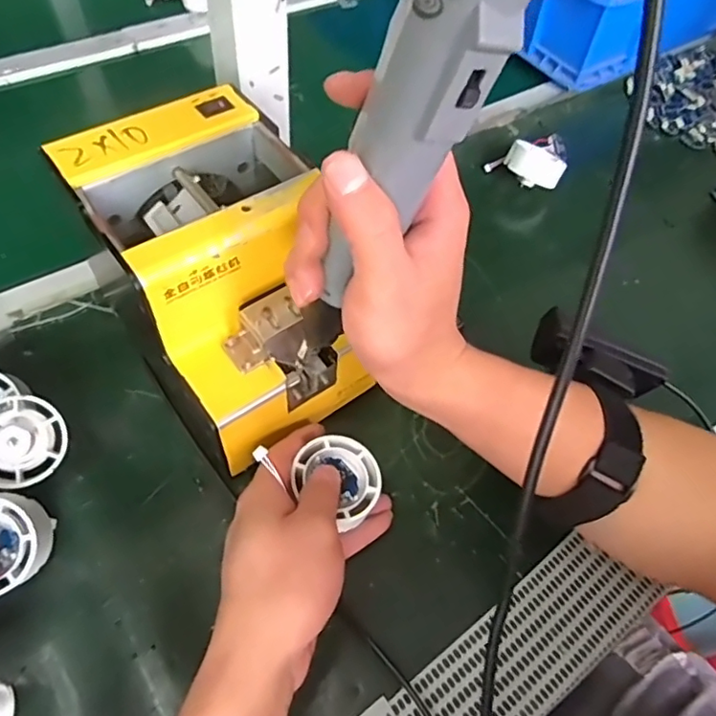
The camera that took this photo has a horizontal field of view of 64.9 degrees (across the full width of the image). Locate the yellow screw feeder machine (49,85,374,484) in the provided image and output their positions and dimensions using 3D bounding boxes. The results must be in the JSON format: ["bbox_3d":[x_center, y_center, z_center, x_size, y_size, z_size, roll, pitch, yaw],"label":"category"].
[{"bbox_3d":[-0.082,-0.046,0.364,0.118,0.148,0.173,-30,63,-22],"label":"yellow screw feeder machine"}]

